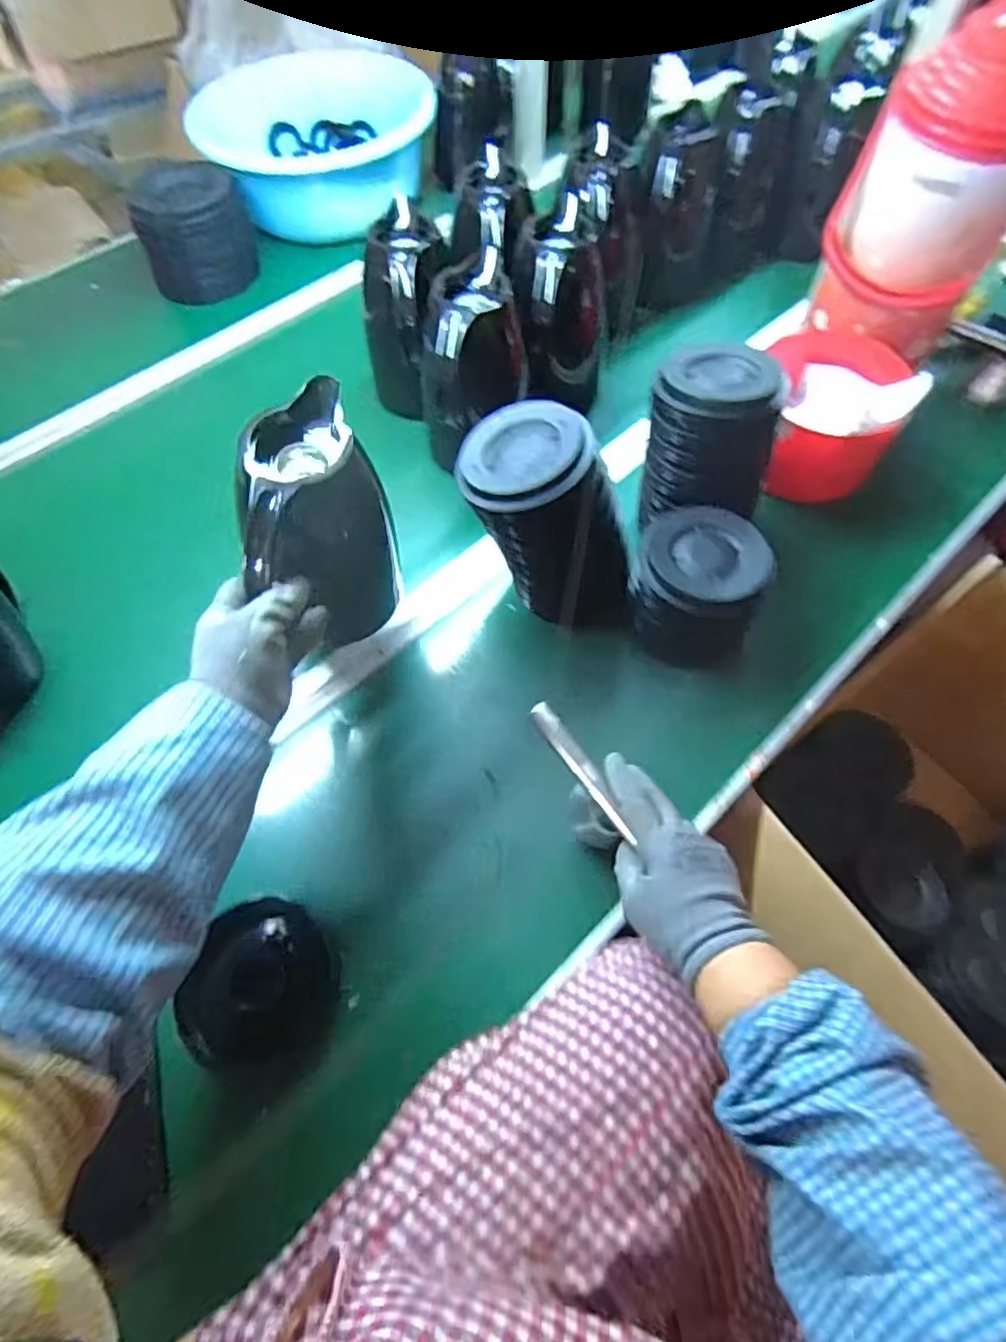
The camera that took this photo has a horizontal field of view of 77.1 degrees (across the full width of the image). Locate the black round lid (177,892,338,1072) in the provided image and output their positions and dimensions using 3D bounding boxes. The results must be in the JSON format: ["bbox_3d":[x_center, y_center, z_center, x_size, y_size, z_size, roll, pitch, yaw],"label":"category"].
[{"bbox_3d":[-0.187,0.242,0.494,0.106,0.027,0.114,-1,61,2],"label":"black round lid"}]

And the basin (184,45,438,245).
[{"bbox_3d":[-0.288,-0.843,1.029,0.366,0.149,0.320,-19,62,-8],"label":"basin"}]

